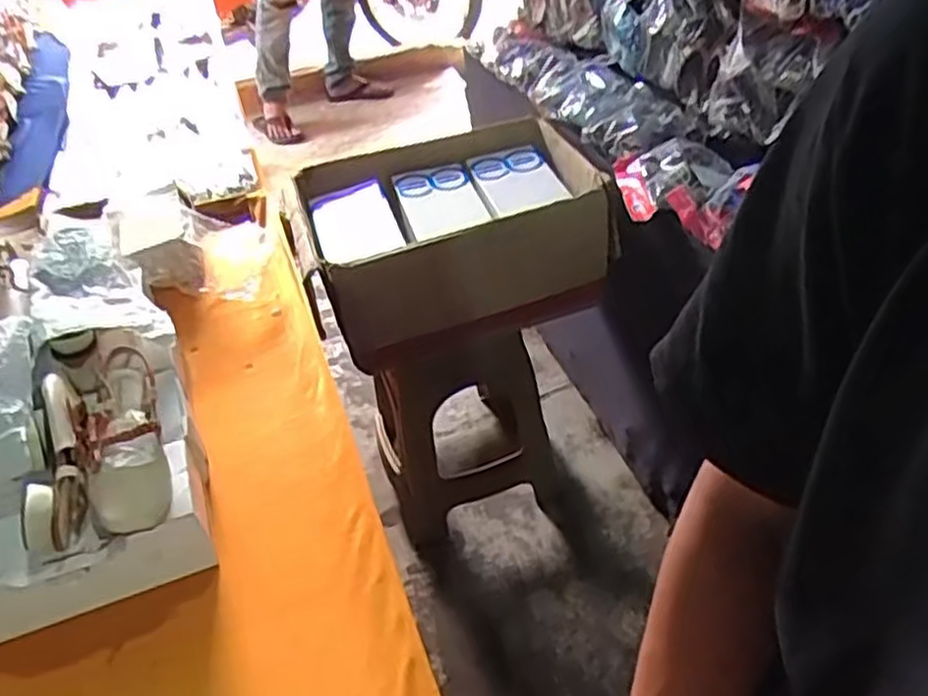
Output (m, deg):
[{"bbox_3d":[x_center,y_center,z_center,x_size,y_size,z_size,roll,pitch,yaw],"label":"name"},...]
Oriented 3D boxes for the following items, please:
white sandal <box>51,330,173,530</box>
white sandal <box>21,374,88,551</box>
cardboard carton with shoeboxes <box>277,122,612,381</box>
[{"bbox_3d":[-0.394,0.080,0.890,0.089,0.077,0.288,-22,42,-17],"label":"white sandal"},{"bbox_3d":[-0.448,0.124,0.863,0.063,0.062,0.209,-11,58,-4],"label":"white sandal"},{"bbox_3d":[-0.027,-0.211,1.500,0.552,0.269,0.356,-18,41,-13],"label":"cardboard carton with shoeboxes"}]

